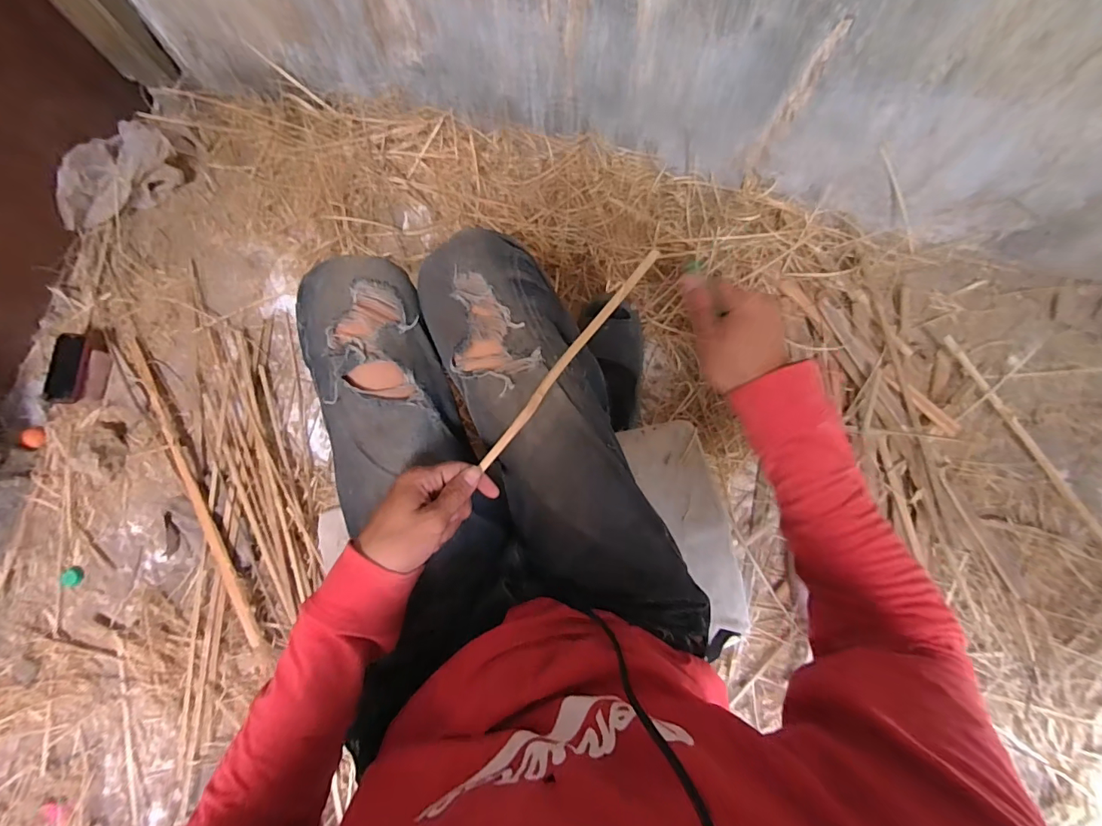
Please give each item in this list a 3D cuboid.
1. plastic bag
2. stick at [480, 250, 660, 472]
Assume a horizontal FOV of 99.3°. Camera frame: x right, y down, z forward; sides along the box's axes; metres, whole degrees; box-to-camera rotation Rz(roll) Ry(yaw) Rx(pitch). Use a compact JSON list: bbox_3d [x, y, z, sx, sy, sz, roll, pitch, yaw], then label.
[{"bbox_3d":[-0.896,-0.499,0.963,0.261,0.112,0.126,-29,81,-5],"label":"plastic bag"},{"bbox_3d":[0.017,-0.051,0.441,0.012,0.013,0.253,39,91,7],"label":"stick"}]

